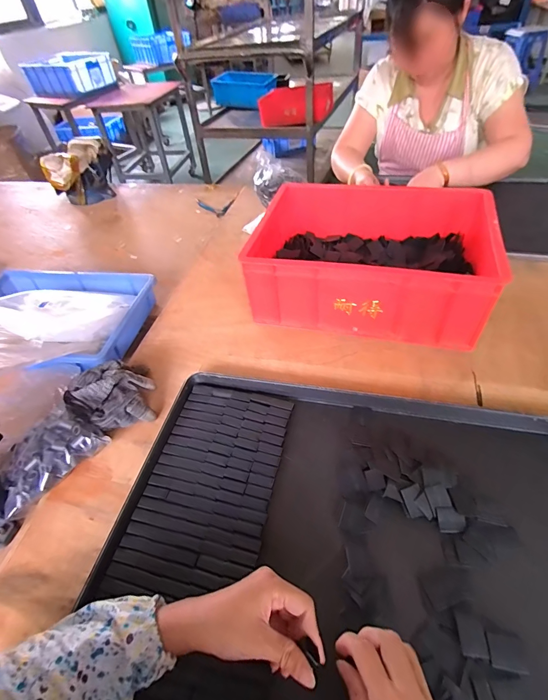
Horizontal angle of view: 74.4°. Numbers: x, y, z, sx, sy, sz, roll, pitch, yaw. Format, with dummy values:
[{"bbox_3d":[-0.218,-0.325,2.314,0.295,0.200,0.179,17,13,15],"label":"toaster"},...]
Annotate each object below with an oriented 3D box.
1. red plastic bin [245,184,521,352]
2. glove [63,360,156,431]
[{"bbox_3d":[0.179,-0.172,0.685,0.388,0.155,0.285,8,47,15],"label":"red plastic bin"},{"bbox_3d":[-0.246,0.074,0.558,0.117,0.063,0.105,25,53,28],"label":"glove"}]

